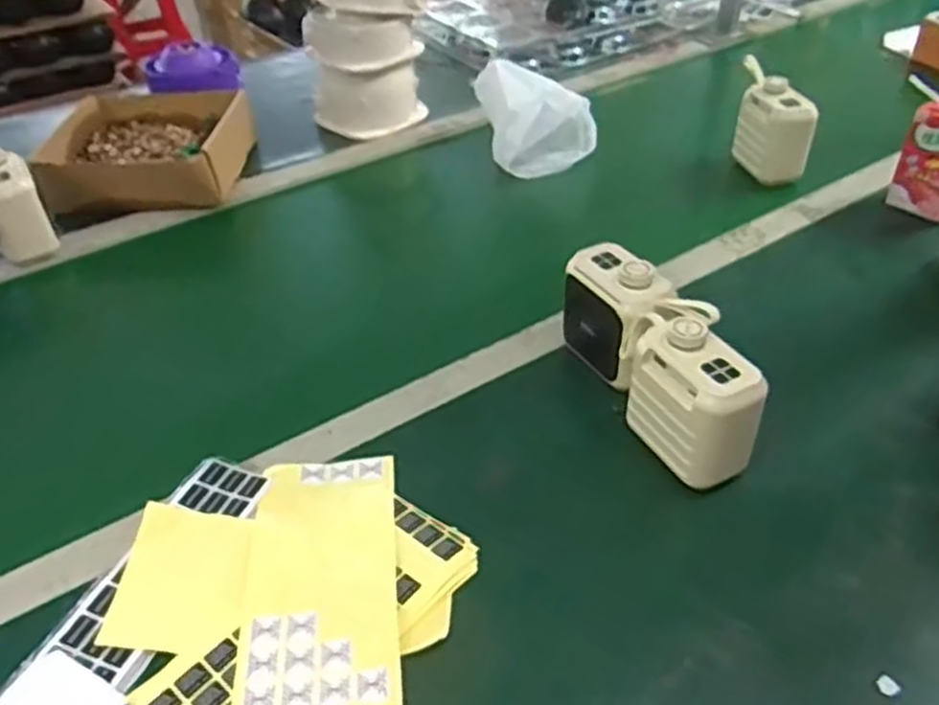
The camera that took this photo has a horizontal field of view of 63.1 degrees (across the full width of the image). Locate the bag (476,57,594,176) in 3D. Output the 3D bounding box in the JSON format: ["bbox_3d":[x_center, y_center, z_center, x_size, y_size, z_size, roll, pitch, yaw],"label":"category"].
[{"bbox_3d":[0.085,-0.298,0.955,0.121,0.102,0.146,-8,38,-10],"label":"bag"}]

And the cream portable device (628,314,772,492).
[{"bbox_3d":[0.156,0.037,0.535,0.055,0.102,0.088,-20,44,-19],"label":"cream portable device"}]

